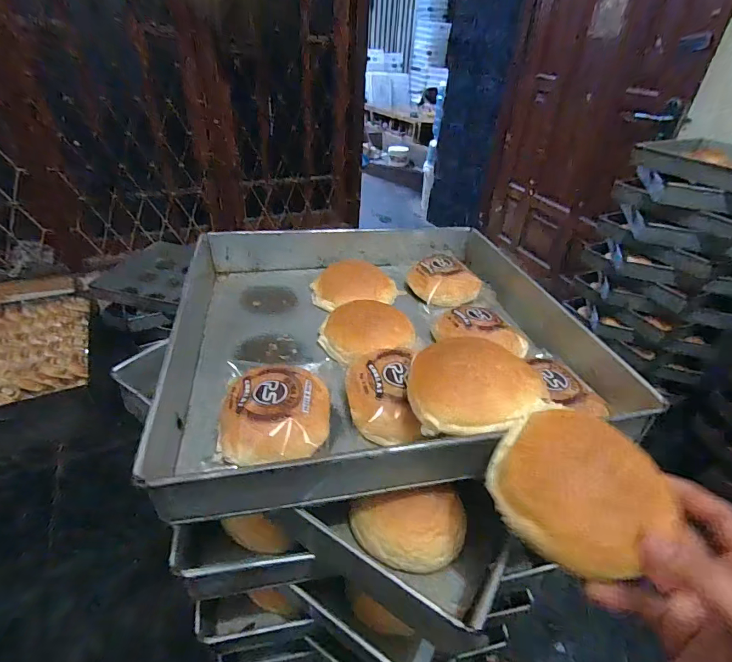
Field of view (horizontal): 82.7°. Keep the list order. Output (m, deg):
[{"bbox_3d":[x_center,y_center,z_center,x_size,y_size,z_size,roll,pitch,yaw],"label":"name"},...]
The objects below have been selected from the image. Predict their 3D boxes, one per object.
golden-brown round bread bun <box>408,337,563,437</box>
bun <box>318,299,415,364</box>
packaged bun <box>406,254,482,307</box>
[{"bbox_3d":[0.091,0.042,0.340,0.105,0.039,0.084,-5,37,-11],"label":"golden-brown round bread bun"},{"bbox_3d":[0.002,-0.003,0.473,0.095,0.035,0.102,2,36,-1],"label":"bun"},{"bbox_3d":[0.111,-0.077,0.590,0.092,0.038,0.087,-10,38,-17],"label":"packaged bun"}]

